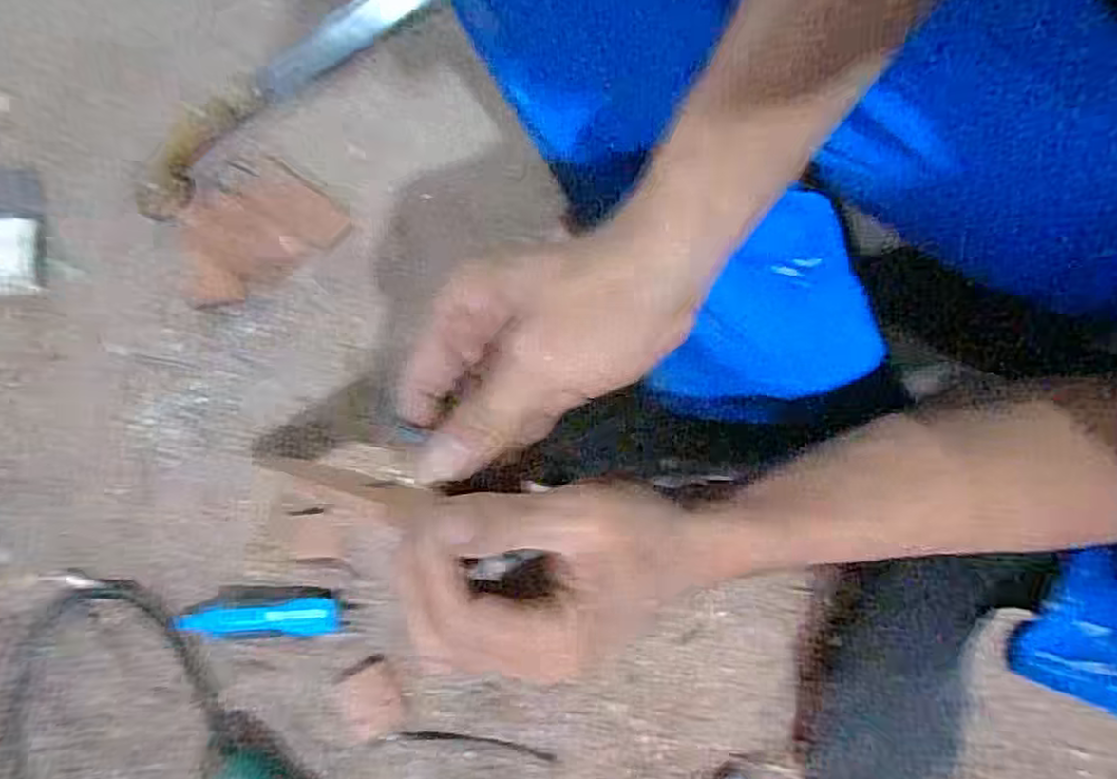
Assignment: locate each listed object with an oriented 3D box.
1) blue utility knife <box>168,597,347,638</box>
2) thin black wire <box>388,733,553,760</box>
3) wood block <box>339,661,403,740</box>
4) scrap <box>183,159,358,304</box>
[{"bbox_3d":[-0.191,0.145,0.441,0.102,0.017,0.022,-2,78,-1],"label":"blue utility knife"},{"bbox_3d":[-0.056,0.225,0.441,0.106,0.004,0.008,7,78,1],"label":"thin black wire"},{"bbox_3d":[-0.120,0.199,0.443,0.038,0.004,0.041,-22,79,-5],"label":"wood block"},{"bbox_3d":[-0.219,-0.111,0.496,0.115,0.015,0.072,-37,81,-8],"label":"scrap"}]

